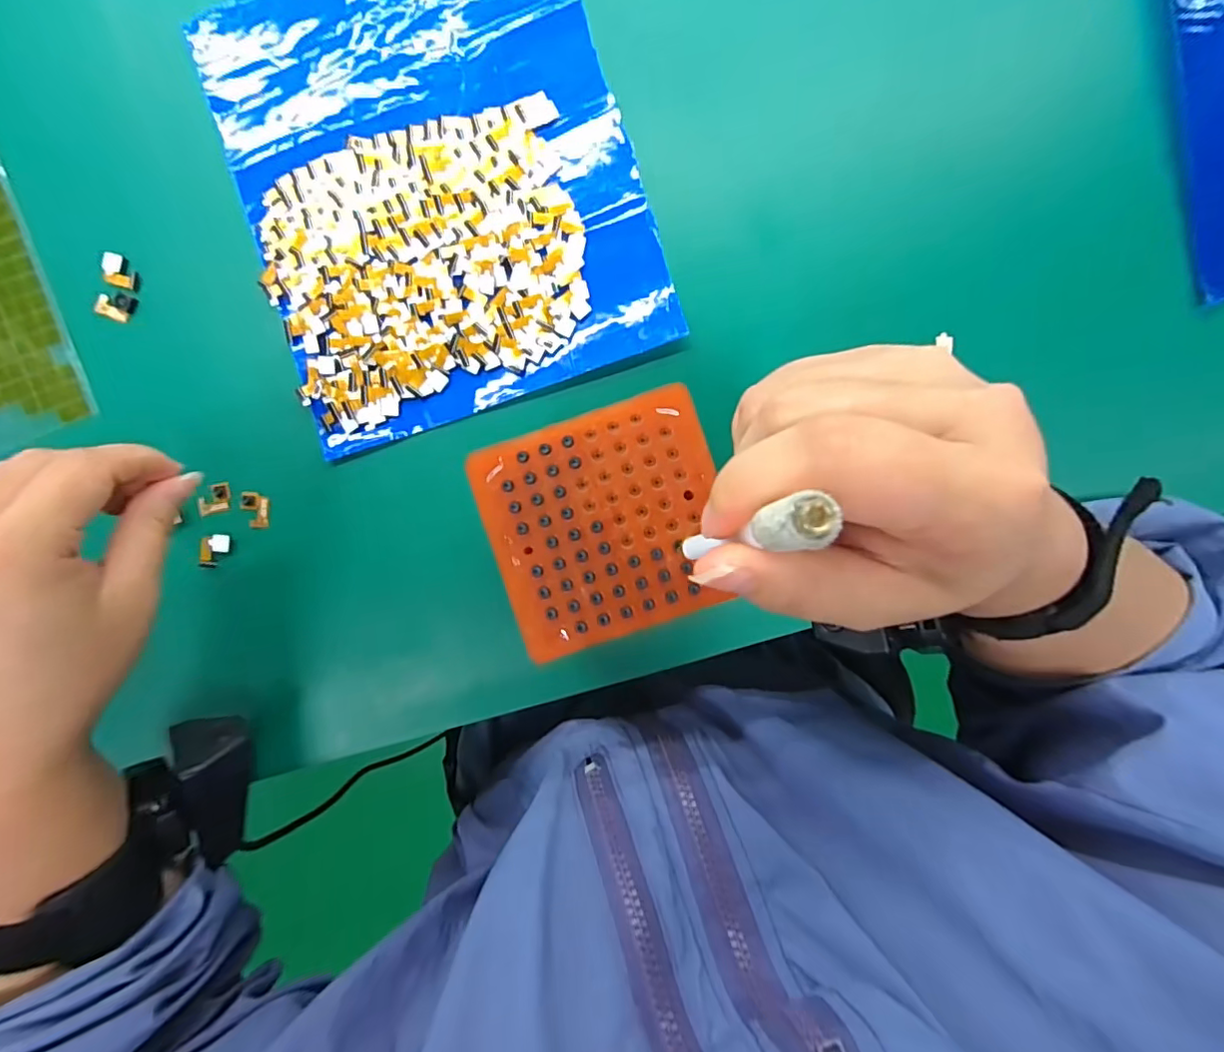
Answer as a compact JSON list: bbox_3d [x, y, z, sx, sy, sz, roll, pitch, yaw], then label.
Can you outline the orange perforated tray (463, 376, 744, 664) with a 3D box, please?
[{"bbox_3d":[-0.001,0.000,0.211,0.087,0.006,0.082,-19,93,2],"label":"orange perforated tray"}]

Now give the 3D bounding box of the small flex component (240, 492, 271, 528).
[{"bbox_3d":[-0.187,-0.008,0.291,0.015,0.004,0.018,3,93,1],"label":"small flex component"}]

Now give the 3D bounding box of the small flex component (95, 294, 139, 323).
[{"bbox_3d":[-0.257,-0.114,0.290,0.017,0.005,0.013,18,94,0],"label":"small flex component"}]

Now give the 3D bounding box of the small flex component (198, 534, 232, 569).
[{"bbox_3d":[-0.205,0.013,0.287,0.013,0.005,0.018,6,94,1],"label":"small flex component"}]

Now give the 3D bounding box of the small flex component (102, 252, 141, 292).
[{"bbox_3d":[-0.253,-0.131,0.287,0.017,0.006,0.015,23,94,0],"label":"small flex component"}]

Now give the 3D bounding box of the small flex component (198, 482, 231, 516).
[{"bbox_3d":[-0.207,-0.014,0.291,0.017,0.004,0.014,-14,93,2],"label":"small flex component"}]

